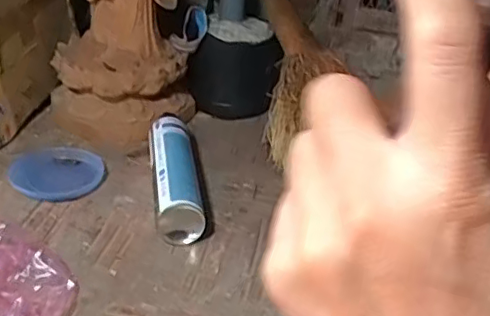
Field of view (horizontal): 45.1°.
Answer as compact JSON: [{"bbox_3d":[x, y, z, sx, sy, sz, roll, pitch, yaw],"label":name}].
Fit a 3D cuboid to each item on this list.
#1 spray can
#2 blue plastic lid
[{"bbox_3d":[-0.103,0.023,0.857,0.065,0.064,0.277,-1,30,-11],"label":"spray can"},{"bbox_3d":[-0.286,0.021,0.896,0.134,0.008,0.130,4,30,-2],"label":"blue plastic lid"}]

